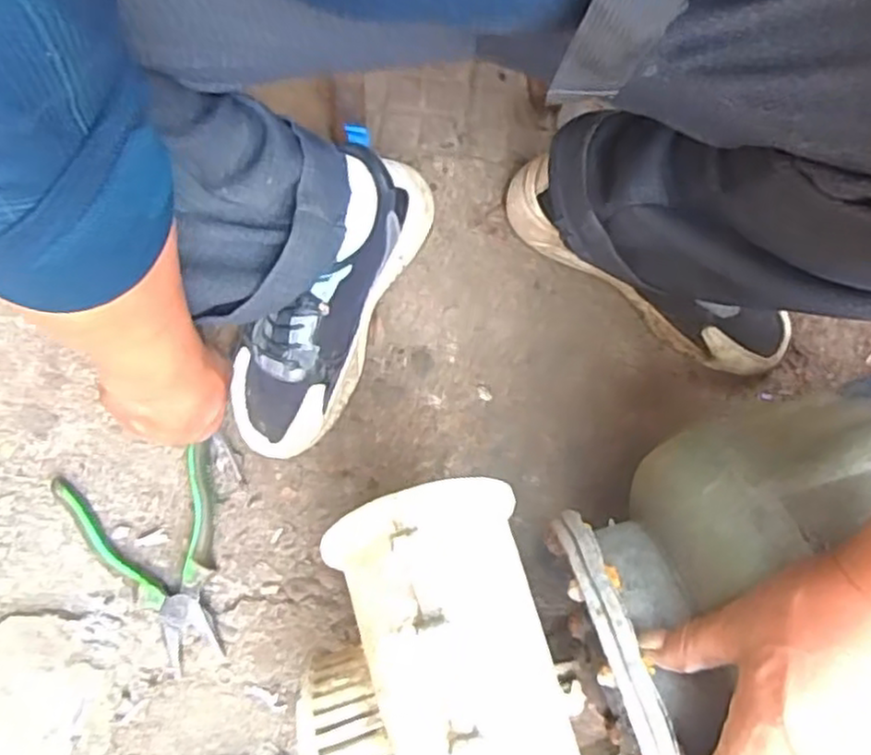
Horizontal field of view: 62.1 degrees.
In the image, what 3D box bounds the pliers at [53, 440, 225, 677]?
[{"bbox_3d":[-0.226,0.149,0.584,0.120,0.027,0.166,-18,74,-5],"label":"pliers"}]

